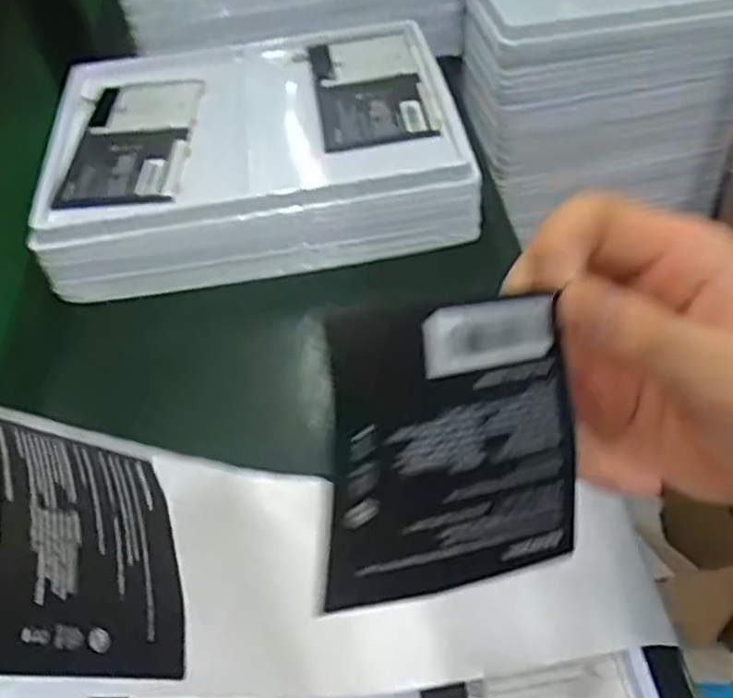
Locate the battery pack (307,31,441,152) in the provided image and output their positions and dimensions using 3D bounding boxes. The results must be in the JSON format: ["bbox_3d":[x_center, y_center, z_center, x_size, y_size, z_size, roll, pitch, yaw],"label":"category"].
[{"bbox_3d":[0.001,-0.222,0.617,0.089,0.010,0.178,-9,48,-1],"label":"battery pack"}]

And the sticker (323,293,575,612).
[{"bbox_3d":[0.024,0.025,0.191,0.073,0.076,0.008,-7,11,-29],"label":"sticker"}]

